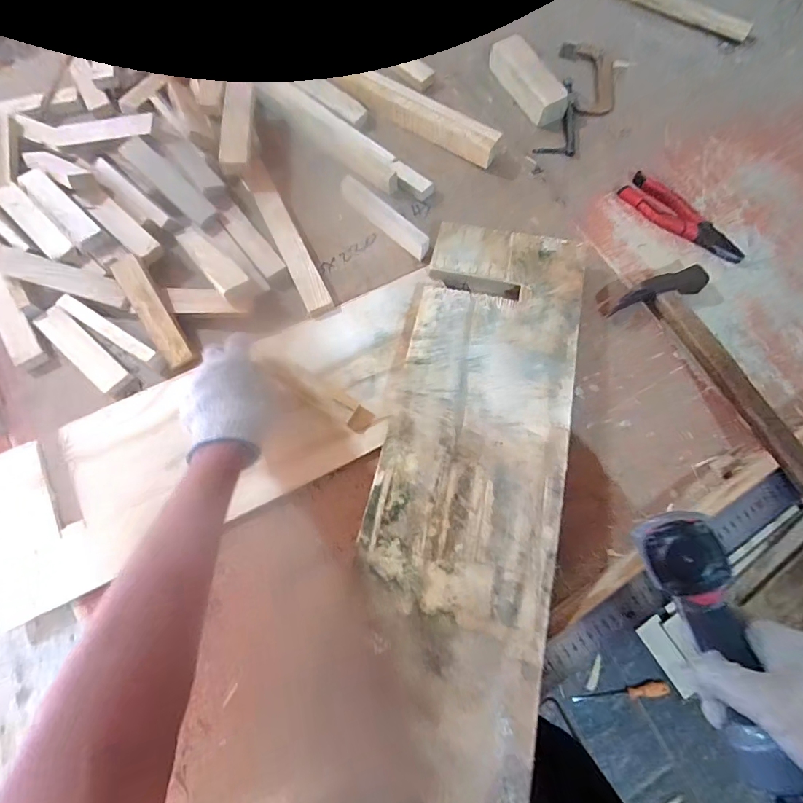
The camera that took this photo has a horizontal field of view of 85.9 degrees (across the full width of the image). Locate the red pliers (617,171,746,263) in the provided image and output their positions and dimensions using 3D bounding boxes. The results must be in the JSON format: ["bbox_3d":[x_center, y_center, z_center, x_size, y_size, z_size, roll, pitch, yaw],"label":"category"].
[{"bbox_3d":[0.413,-0.267,0.637,0.049,0.026,0.193,-42,77,-12],"label":"red pliers"}]

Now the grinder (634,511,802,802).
[{"bbox_3d":[0.252,0.218,0.325,0.052,0.050,0.268,-18,81,-6],"label":"grinder"}]

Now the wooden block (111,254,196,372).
[{"bbox_3d":[-0.320,-0.114,0.554,0.038,0.015,0.157,-30,89,-9],"label":"wooden block"}]

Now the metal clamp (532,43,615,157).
[{"bbox_3d":[0.301,-0.508,0.717,0.101,0.020,0.258,15,73,5],"label":"metal clamp"}]

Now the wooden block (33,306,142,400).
[{"bbox_3d":[-0.406,-0.062,0.558,0.153,0.027,0.038,39,76,12],"label":"wooden block"}]

